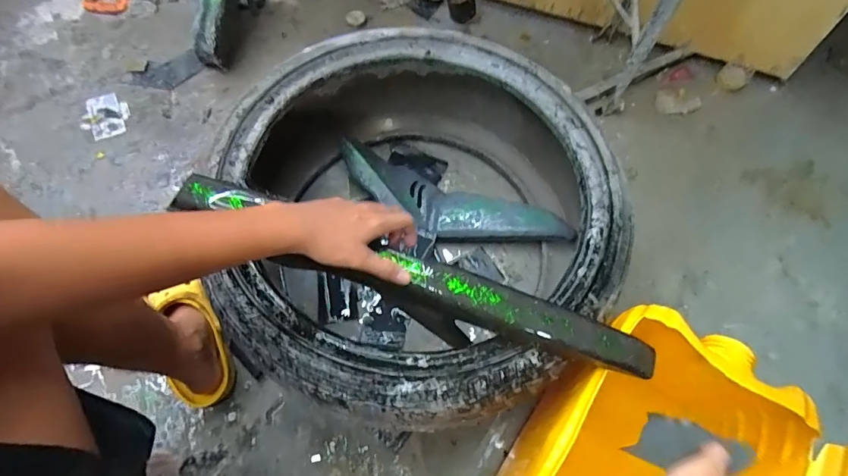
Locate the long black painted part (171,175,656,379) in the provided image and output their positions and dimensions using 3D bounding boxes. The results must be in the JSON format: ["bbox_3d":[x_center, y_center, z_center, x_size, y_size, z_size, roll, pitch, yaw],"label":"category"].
[{"bbox_3d":[-0.009,0.045,0.489,0.549,0.045,0.051,21,65,2],"label":"long black painted part"}]

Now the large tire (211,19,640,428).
[{"bbox_3d":[-0.007,-0.032,0.696,0.560,0.239,0.597,-6,65,-5],"label":"large tire"}]

